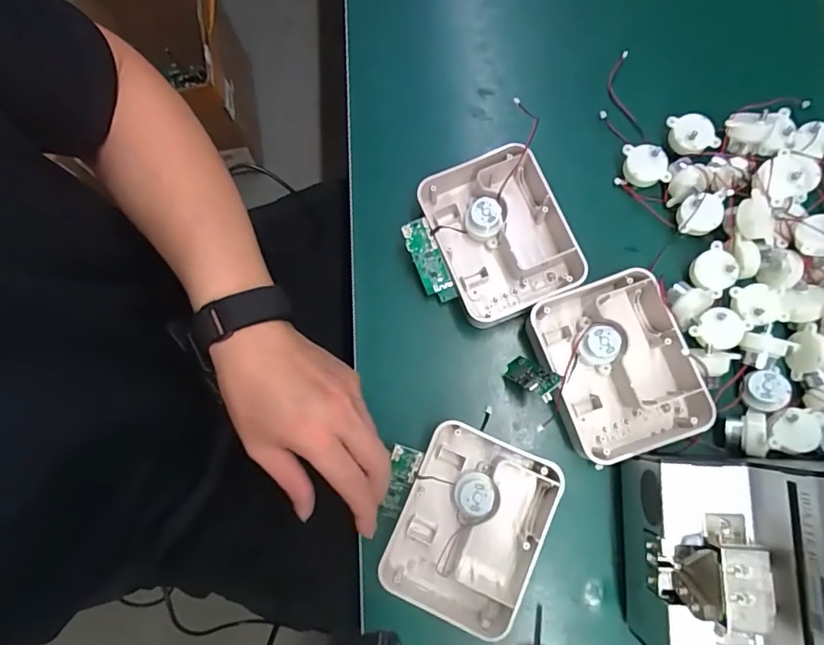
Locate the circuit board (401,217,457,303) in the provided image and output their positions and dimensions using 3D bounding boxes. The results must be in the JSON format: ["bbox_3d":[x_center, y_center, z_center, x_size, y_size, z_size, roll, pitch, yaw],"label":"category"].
[{"bbox_3d":[0.014,-0.049,0.418,0.023,0.007,0.071,-20,106,18],"label":"circuit board"}]

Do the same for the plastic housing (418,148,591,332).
[{"bbox_3d":[0.072,-0.070,0.423,0.102,0.052,0.127,-22,73,1],"label":"plastic housing"}]

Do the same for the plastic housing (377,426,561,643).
[{"bbox_3d":[0.042,0.152,0.381,0.098,0.050,0.133,22,78,12],"label":"plastic housing"}]

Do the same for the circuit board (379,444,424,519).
[{"bbox_3d":[-0.009,0.122,0.384,0.021,0.009,0.069,14,117,4],"label":"circuit board"}]

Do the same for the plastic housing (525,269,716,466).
[{"bbox_3d":[0.155,0.035,0.393,0.102,0.044,0.129,-22,73,1],"label":"plastic housing"}]

